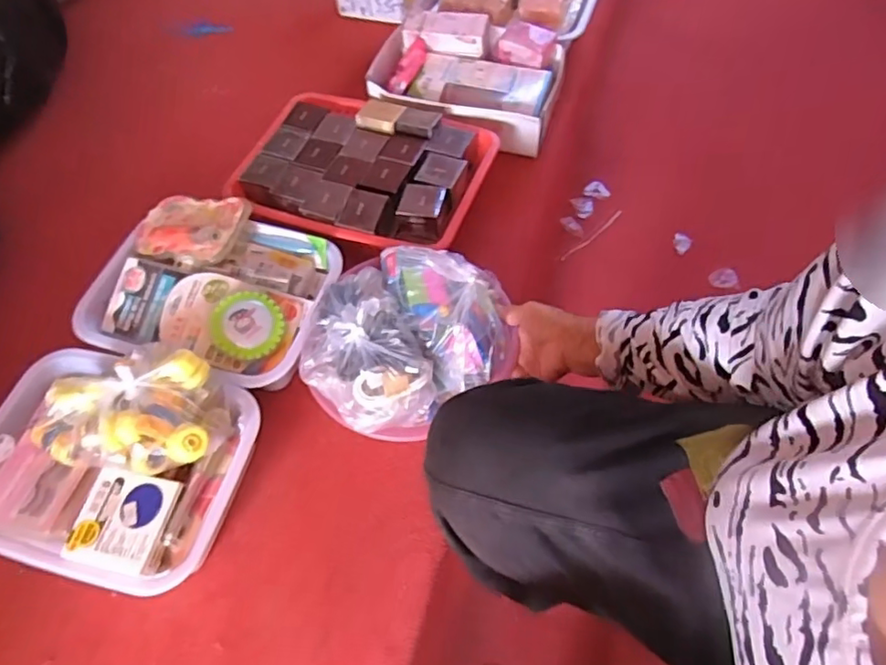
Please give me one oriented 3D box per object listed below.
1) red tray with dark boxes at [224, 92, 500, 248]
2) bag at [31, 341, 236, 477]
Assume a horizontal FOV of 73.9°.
[{"bbox_3d":[-0.113,-0.216,0.787,0.318,0.057,0.230,13,60,12],"label":"red tray with dark boxes"},{"bbox_3d":[-0.301,0.072,0.581,0.171,0.067,0.128,8,59,10],"label":"bag"}]

